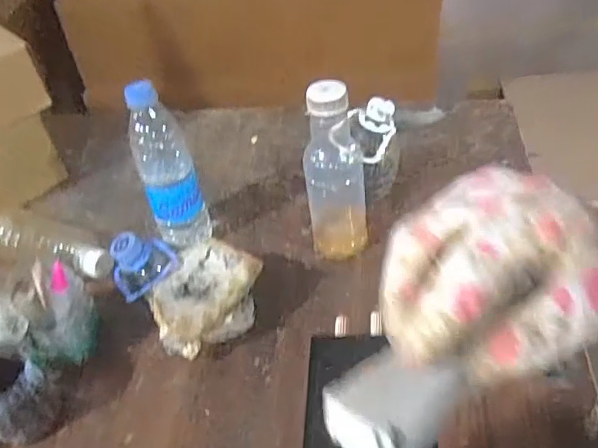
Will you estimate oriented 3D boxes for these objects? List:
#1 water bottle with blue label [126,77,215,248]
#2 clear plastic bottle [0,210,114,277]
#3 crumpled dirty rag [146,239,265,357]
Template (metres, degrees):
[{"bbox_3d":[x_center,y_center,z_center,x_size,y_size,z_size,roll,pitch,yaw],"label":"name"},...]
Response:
[{"bbox_3d":[-0.151,-0.057,0.647,0.061,0.205,0.054,-16,43,-9],"label":"water bottle with blue label"},{"bbox_3d":[-0.307,0.029,0.701,0.190,0.049,0.063,12,46,21],"label":"clear plastic bottle"},{"bbox_3d":[-0.101,0.083,0.588,0.093,0.078,0.116,22,50,29],"label":"crumpled dirty rag"}]

